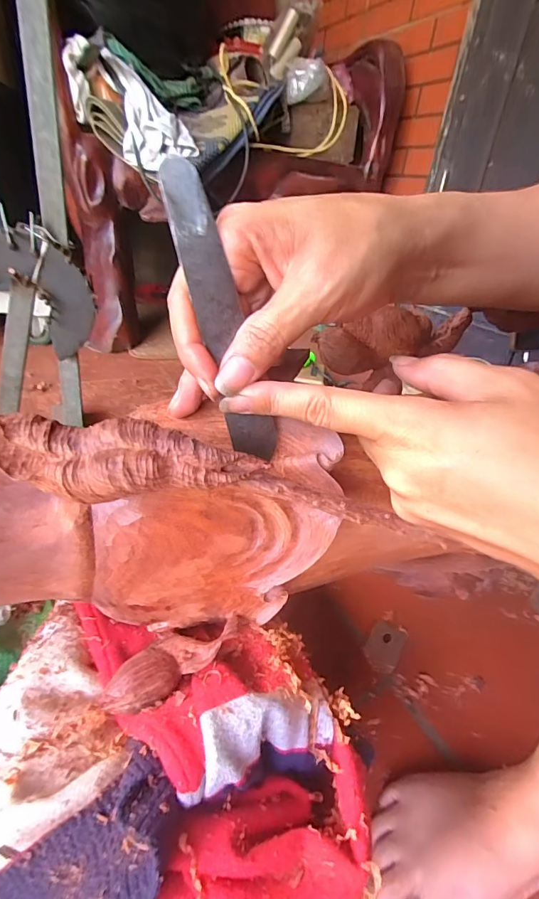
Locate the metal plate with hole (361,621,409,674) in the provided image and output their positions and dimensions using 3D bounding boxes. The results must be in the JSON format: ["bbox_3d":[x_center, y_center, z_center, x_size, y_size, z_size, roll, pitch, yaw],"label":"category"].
[{"bbox_3d":[0.122,0.207,0.430,0.034,0.006,0.055,24,41,25],"label":"metal plate with hole"}]

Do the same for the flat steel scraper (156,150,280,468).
[{"bbox_3d":[-0.020,-0.054,0.178,0.022,0.125,0.004,-20,20,-16],"label":"flat steel scraper"}]

